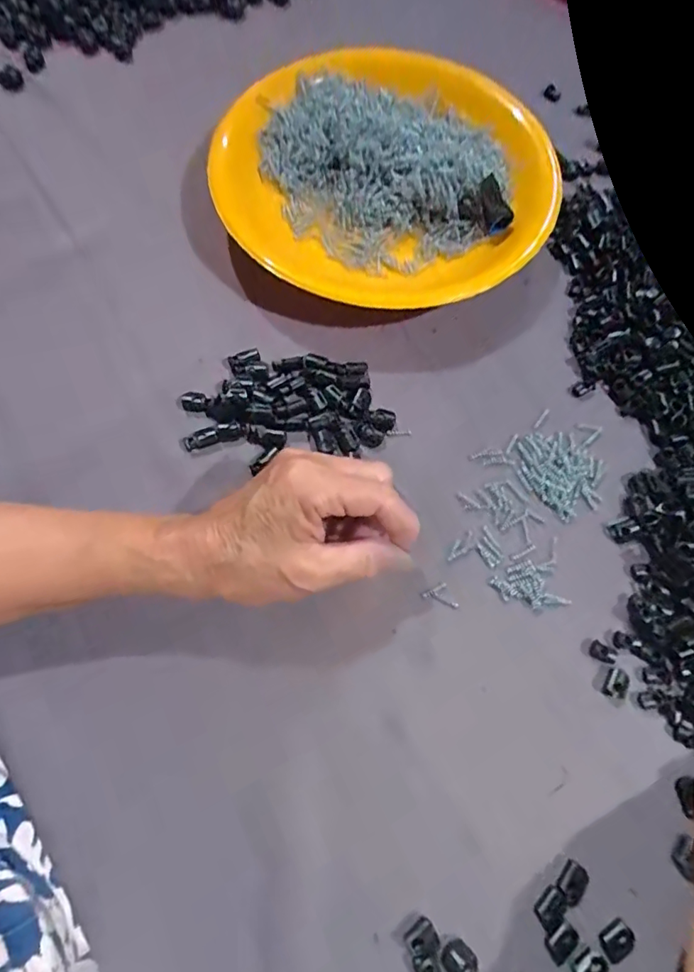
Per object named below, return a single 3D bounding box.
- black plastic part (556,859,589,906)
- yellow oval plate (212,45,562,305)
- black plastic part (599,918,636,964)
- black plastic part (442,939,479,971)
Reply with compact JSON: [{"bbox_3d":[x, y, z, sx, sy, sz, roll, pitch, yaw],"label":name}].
[{"bbox_3d":[0.111,0.195,0.257,0.017,0.004,0.014,-42,77,-15],"label":"black plastic part"},{"bbox_3d":[0.028,-0.231,0.395,0.246,0.031,0.248,-23,73,-10],"label":"yellow oval plate"},{"bbox_3d":[0.129,0.217,0.250,0.017,0.004,0.014,-32,75,-13],"label":"black plastic part"},{"bbox_3d":[0.053,0.221,0.244,0.014,0.004,0.018,-43,77,-15],"label":"black plastic part"}]

